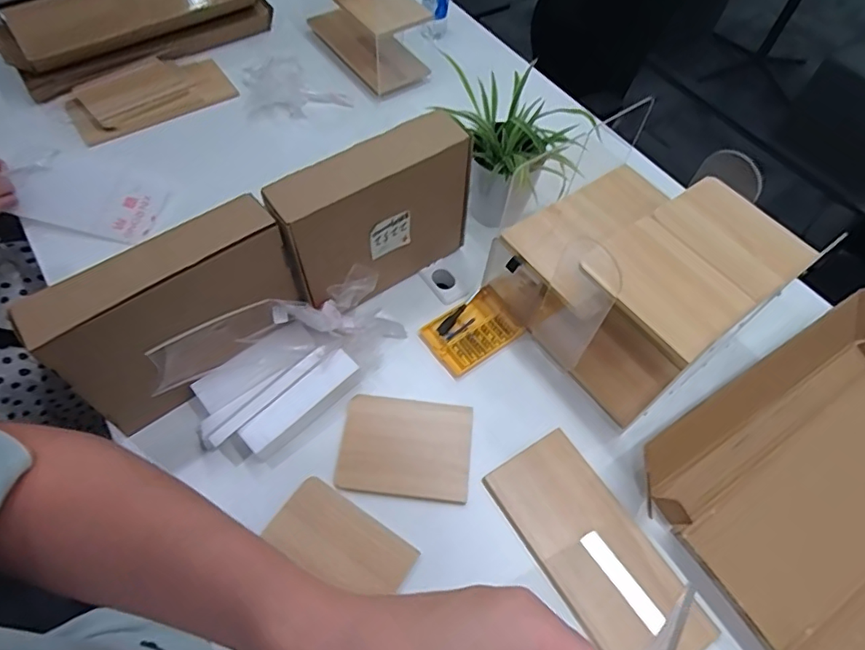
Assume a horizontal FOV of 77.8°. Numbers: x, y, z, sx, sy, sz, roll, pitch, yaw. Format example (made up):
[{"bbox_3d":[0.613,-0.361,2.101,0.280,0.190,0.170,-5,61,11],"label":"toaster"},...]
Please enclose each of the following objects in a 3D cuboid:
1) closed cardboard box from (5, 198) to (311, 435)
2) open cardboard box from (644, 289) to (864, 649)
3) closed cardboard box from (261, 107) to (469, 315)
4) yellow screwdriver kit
[{"bbox_3d":[-0.362,-0.010,0.791,0.320,0.285,0.088,-31,66,-21],"label":"closed cardboard box"},{"bbox_3d":[0.636,0.220,0.805,0.563,0.110,0.401,-27,64,-19],"label":"open cardboard box"},{"bbox_3d":[-0.088,-0.171,0.902,0.330,0.299,0.087,-28,64,-19],"label":"closed cardboard box"},{"bbox_3d":[0.071,0.010,0.960,0.156,0.023,0.115,-29,65,-20],"label":"yellow screwdriver kit"}]

